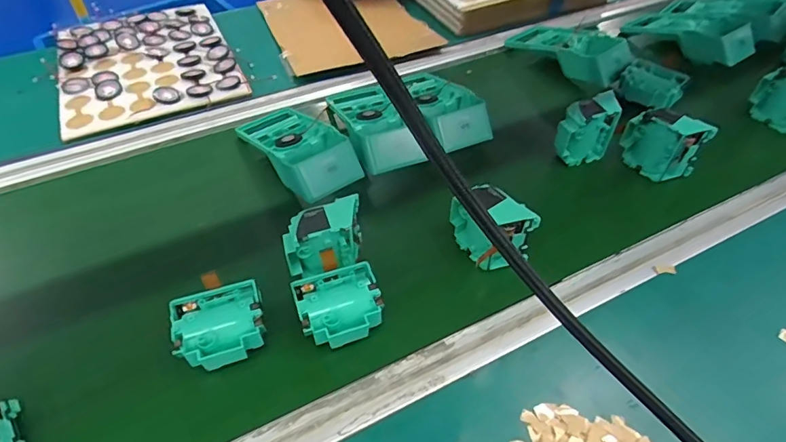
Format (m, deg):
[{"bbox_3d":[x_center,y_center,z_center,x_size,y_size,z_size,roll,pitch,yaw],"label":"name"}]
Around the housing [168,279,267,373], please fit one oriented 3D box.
[{"bbox_3d":[-0.150,0.096,0.428,0.073,0.032,0.069,-16,51,-15],"label":"housing"}]

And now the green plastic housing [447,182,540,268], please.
[{"bbox_3d":[0.096,0.004,0.489,0.038,0.071,0.082,-28,55,-23],"label":"green plastic housing"}]

